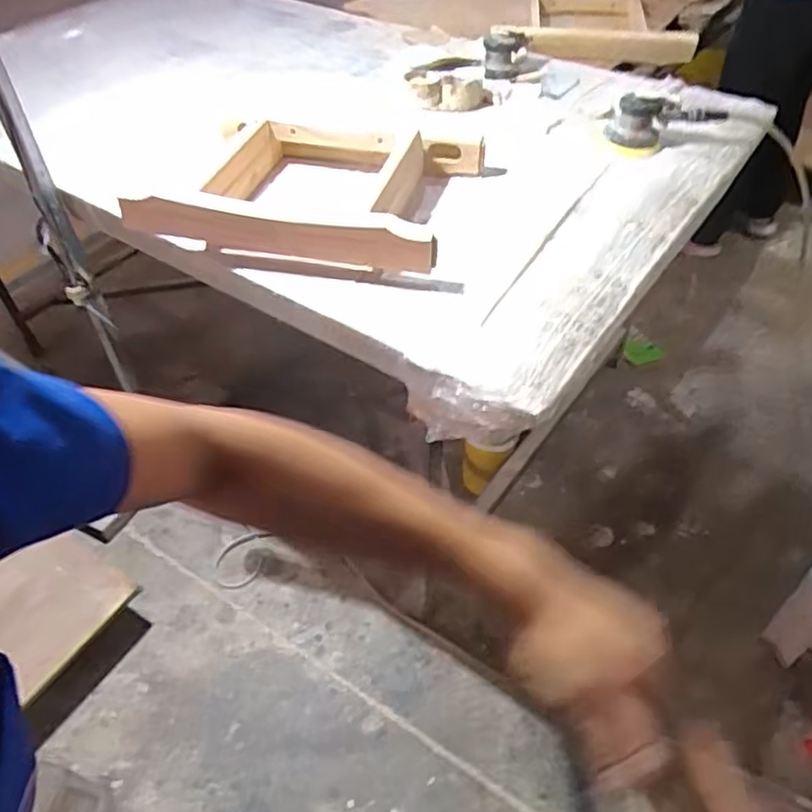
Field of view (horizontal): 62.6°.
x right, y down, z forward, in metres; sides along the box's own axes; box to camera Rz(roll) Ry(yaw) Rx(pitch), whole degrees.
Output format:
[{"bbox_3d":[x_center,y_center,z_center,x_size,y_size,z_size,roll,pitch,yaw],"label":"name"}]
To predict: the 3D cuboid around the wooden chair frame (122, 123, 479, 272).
[{"bbox_3d":[-0.151,-0.364,1.095,0.506,0.088,0.362,13,49,13],"label":"wooden chair frame"}]

